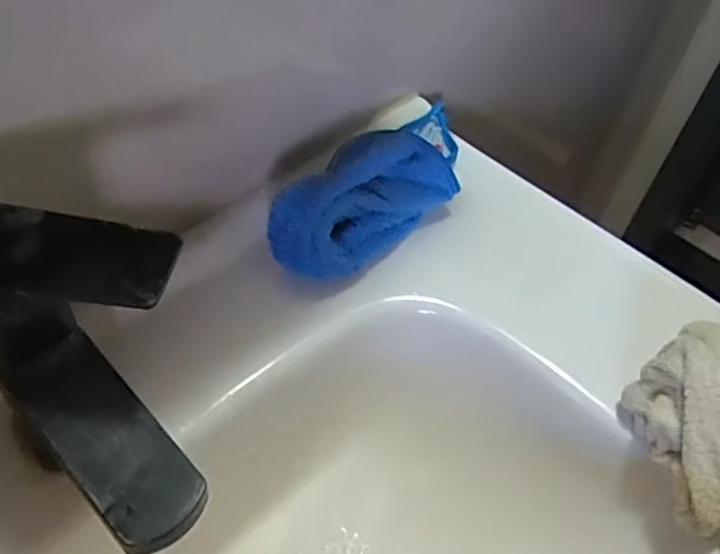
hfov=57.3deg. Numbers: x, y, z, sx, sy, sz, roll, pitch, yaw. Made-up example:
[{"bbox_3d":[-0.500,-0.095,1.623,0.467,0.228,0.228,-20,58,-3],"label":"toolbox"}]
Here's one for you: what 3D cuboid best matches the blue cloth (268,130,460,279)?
[{"bbox_3d":[-0.002,-0.054,0.504,0.081,0.064,0.154,38,58,23],"label":"blue cloth"}]

